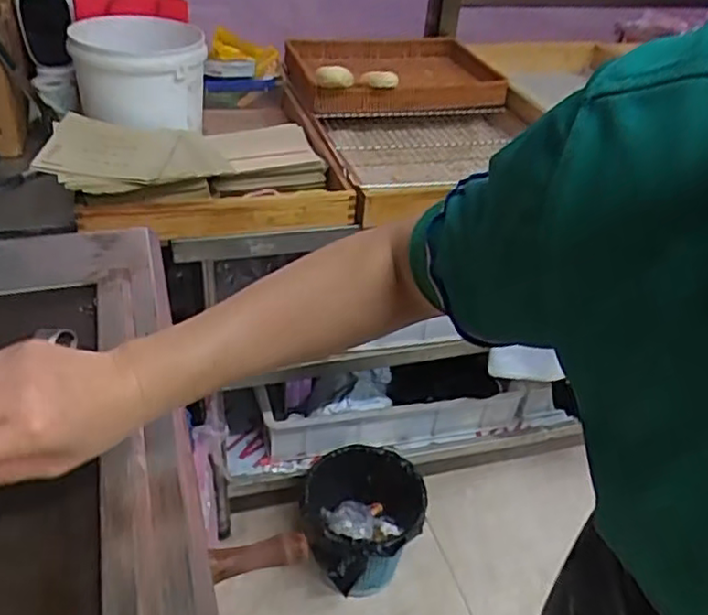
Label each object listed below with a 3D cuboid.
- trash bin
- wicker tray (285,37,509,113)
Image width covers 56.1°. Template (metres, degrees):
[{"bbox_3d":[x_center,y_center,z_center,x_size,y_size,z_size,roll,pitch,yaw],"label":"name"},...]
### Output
[{"bbox_3d":[0.010,0.464,1.380,0.230,0.251,0.235,3,37,-3],"label":"trash bin"},{"bbox_3d":[0.077,-0.487,1.356,0.417,0.073,0.320,-9,35,-16],"label":"wicker tray"}]

